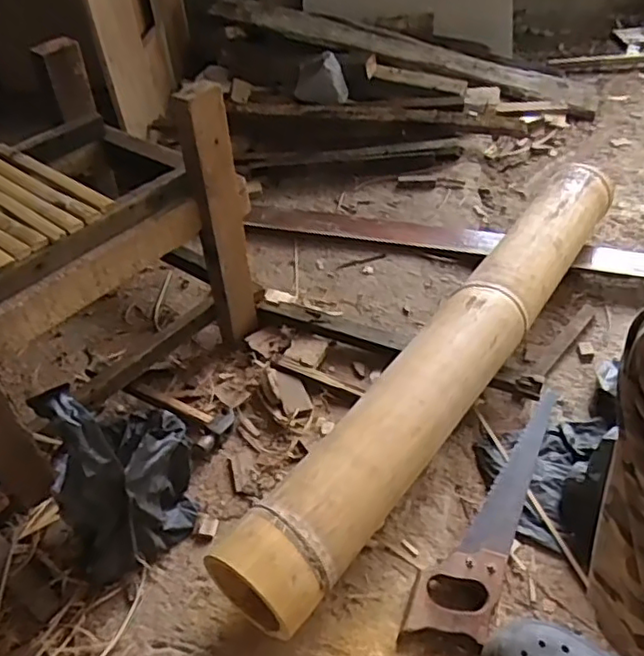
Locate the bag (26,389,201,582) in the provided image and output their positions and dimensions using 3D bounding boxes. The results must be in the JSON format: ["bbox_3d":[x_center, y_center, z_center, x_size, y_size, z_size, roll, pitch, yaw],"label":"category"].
[{"bbox_3d":[-0.231,0.156,0.727,0.130,0.260,0.176,-2,45,-1],"label":"bag"}]

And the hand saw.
[{"bbox_3d":[0.228,0.211,0.830,0.086,0.031,0.433,19,50,19],"label":"hand saw"}]

